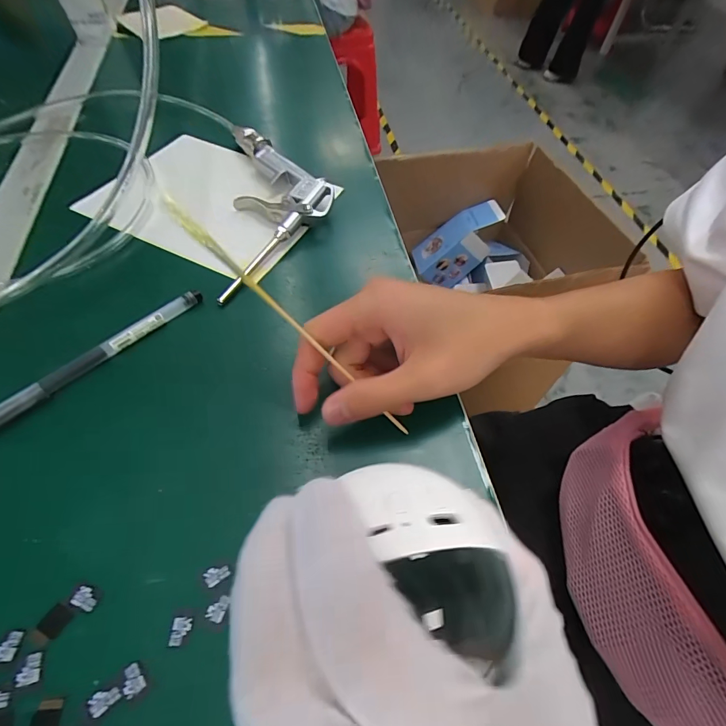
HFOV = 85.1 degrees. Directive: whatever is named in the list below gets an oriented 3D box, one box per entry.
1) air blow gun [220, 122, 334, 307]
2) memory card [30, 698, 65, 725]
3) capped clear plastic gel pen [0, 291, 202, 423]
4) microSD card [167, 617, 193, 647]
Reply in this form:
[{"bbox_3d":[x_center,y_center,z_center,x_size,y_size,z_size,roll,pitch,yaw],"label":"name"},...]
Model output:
[{"bbox_3d":[-0.072,-0.141,0.345,0.087,0.023,0.213,-3,57,-5],"label":"air blow gun"},{"bbox_3d":[-0.129,0.146,0.161,0.012,0.004,0.015,1,57,-5],"label":"memory card"},{"bbox_3d":[-0.169,-0.007,0.256,0.009,0.008,0.144,37,62,21],"label":"capped clear plastic gel pen"},{"bbox_3d":[-0.083,0.121,0.178,0.009,0.004,0.011,4,56,0],"label":"microSD card"}]

